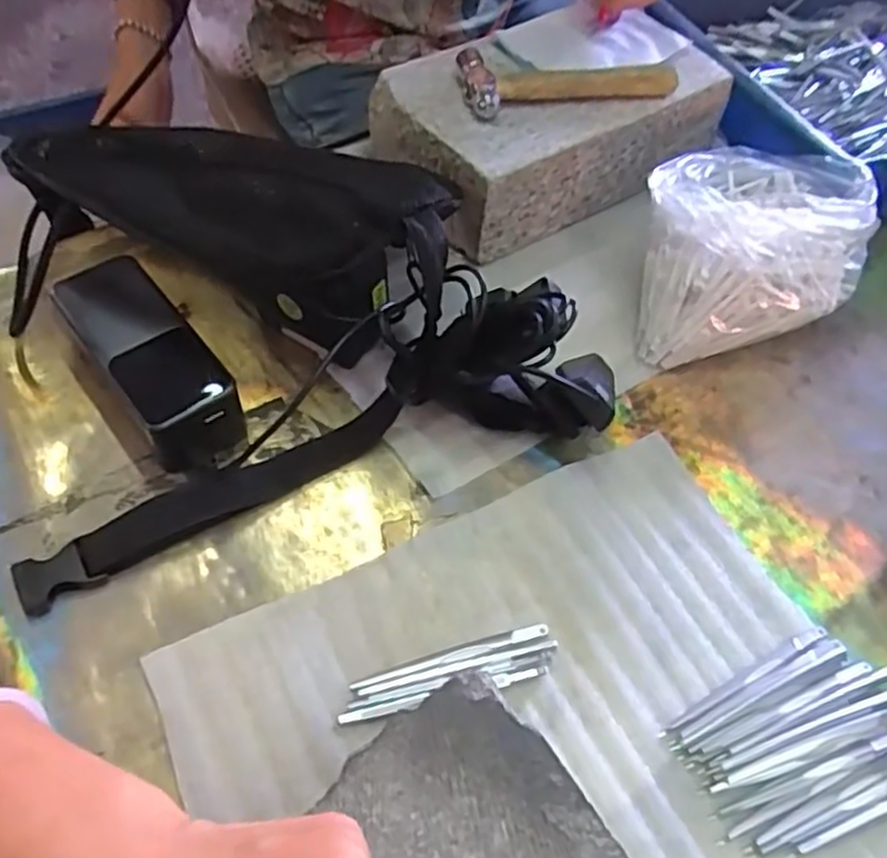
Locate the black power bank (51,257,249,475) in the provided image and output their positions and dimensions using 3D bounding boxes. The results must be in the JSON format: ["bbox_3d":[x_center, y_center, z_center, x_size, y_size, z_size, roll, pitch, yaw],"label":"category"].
[{"bbox_3d":[-0.170,-0.037,0.430,0.059,0.053,0.139,-32,64,-23],"label":"black power bank"}]

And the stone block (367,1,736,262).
[{"bbox_3d":[0.084,-0.239,0.561,0.243,0.089,0.144,-25,61,-20],"label":"stone block"}]

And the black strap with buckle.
[{"bbox_3d":[-0.120,0.035,0.405,0.217,0.015,0.027,-28,62,-21],"label":"black strap with buckle"}]

